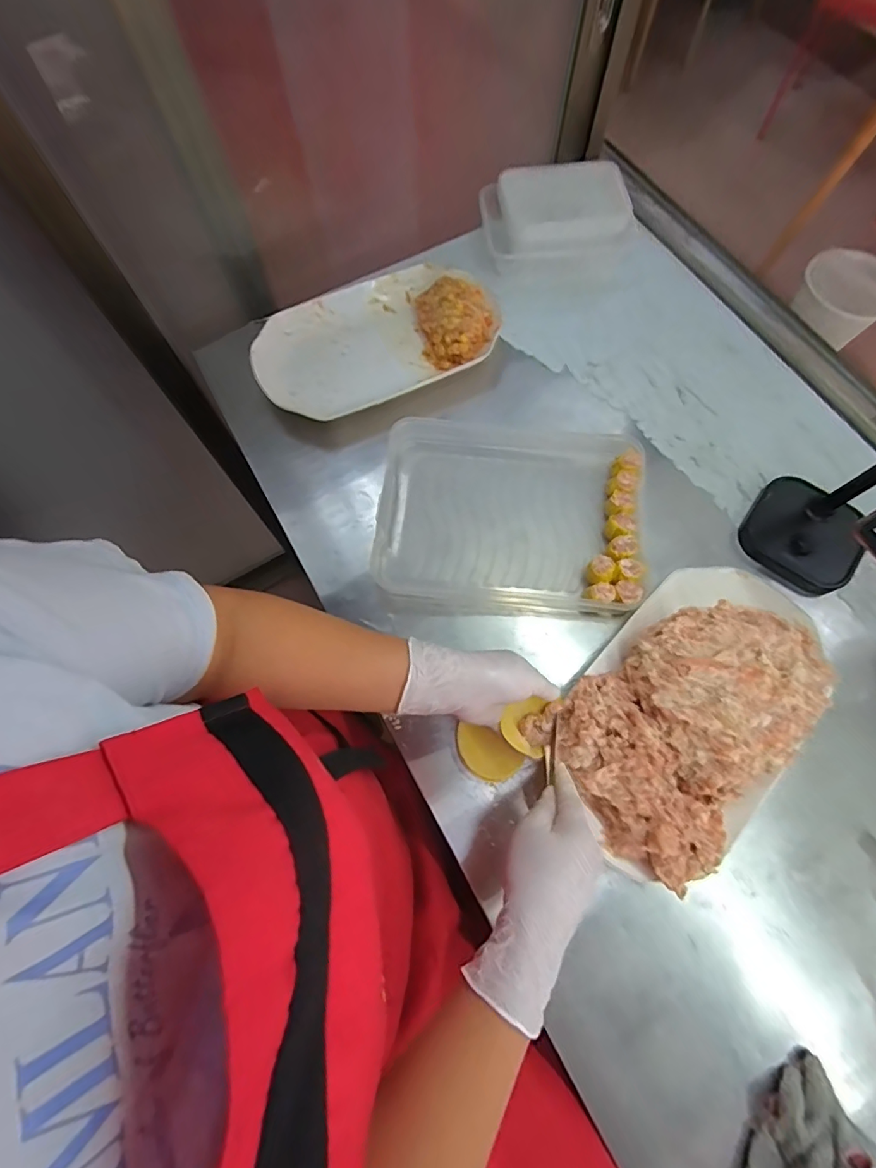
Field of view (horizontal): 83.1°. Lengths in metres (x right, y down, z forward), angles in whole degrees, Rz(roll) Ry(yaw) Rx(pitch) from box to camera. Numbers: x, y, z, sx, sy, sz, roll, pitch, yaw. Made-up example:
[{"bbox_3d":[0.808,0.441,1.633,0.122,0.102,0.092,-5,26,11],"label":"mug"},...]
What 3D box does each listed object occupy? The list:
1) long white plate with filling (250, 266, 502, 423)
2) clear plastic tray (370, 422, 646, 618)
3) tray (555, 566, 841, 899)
[{"bbox_3d":[-0.080,-0.324,0.646,0.312,0.047,0.187,-23,72,-7],"label":"long white plate with filling"},{"bbox_3d":[0.081,-0.089,0.582,0.299,0.038,0.227,7,71,3],"label":"clear plastic tray"},{"bbox_3d":[0.250,0.121,0.485,0.193,0.085,0.321,43,77,14],"label":"tray"}]

